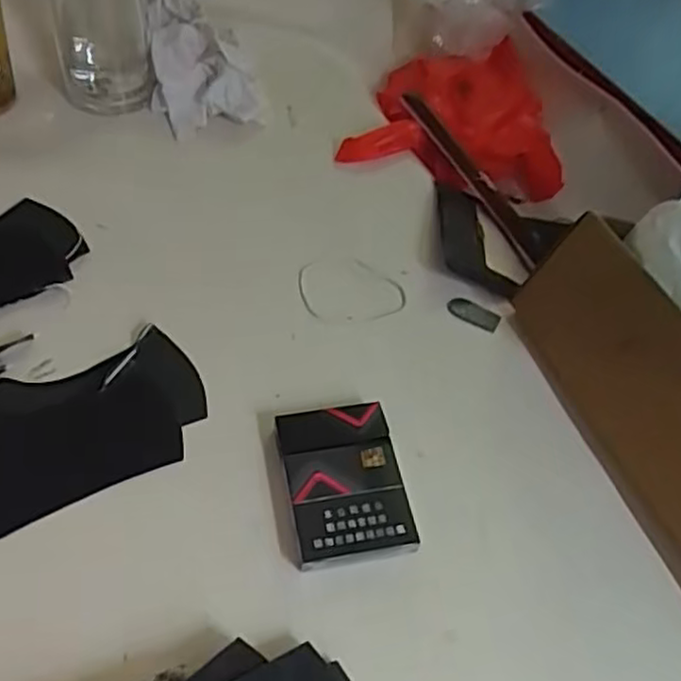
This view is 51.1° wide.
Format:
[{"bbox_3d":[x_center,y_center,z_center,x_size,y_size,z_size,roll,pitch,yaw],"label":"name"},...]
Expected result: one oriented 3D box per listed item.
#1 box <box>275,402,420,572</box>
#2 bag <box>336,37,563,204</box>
[{"bbox_3d":[0.001,0.081,0.411,0.064,0.013,0.092,-7,54,-11],"label":"box"},{"bbox_3d":[0.098,-0.208,0.677,0.206,0.064,0.186,1,52,-6],"label":"bag"}]

